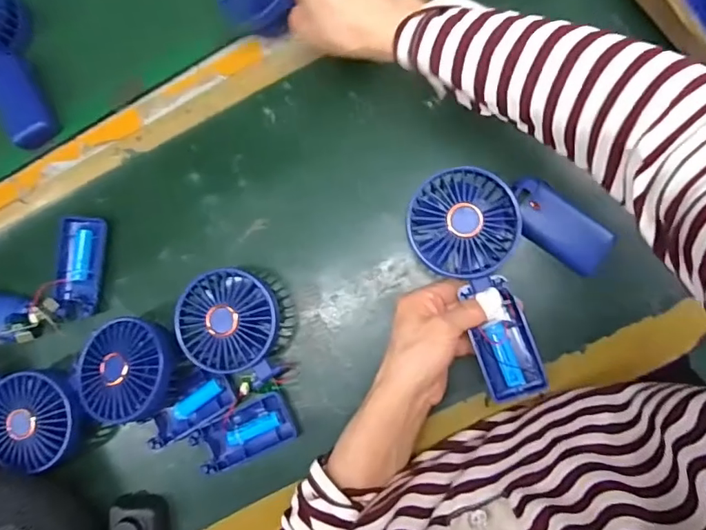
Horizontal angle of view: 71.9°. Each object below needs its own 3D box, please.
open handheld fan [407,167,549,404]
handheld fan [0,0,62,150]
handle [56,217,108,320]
[{"bbox_3d":[0.102,0.015,0.381,0.081,0.030,0.181,-17,90,8],"label":"open handheld fan"},{"bbox_3d":[-0.346,-0.203,0.476,0.080,0.037,0.183,-31,80,4],"label":"handheld fan"},{"bbox_3d":[-0.255,0.003,0.462,0.040,0.020,0.094,4,84,10],"label":"handle"}]

